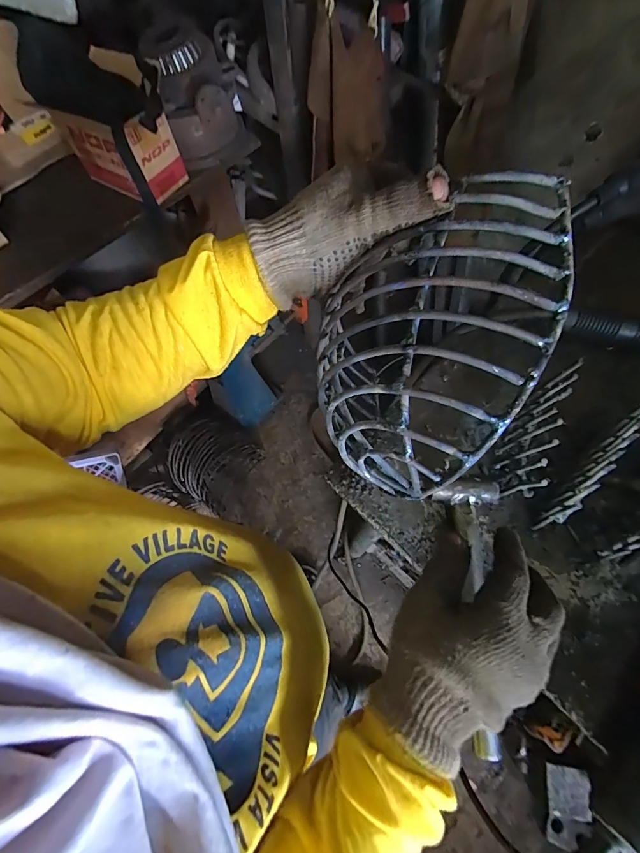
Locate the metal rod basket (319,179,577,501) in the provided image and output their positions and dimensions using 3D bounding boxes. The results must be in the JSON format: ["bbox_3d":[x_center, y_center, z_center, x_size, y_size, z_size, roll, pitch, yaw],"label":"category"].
[{"bbox_3d":[0.068,-0.055,0.266,0.134,0.128,0.172,13,68,8],"label":"metal rod basket"}]

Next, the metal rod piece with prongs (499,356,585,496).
[{"bbox_3d":[0.227,0.006,0.417,0.032,0.089,0.132,22,69,11],"label":"metal rod piece with prongs"}]

